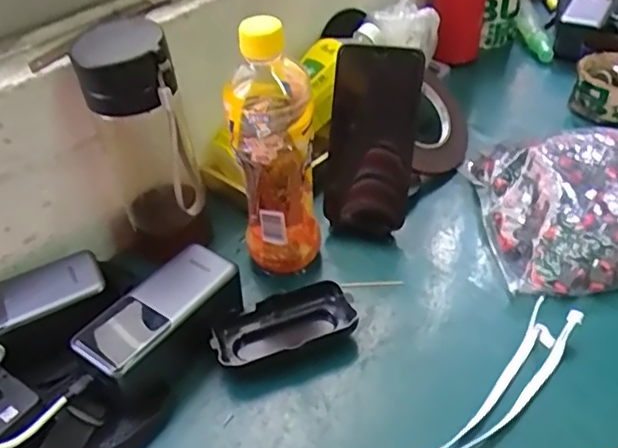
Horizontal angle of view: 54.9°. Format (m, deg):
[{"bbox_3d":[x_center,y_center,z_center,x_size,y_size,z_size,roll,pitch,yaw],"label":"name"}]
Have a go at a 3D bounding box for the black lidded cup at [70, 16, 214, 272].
[{"bbox_3d":[-0.137,-0.054,0.483,0.085,0.196,0.087,-19,45,-14],"label":"black lidded cup"}]

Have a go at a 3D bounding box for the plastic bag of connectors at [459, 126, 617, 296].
[{"bbox_3d":[0.250,-0.019,0.533,0.183,0.043,0.169,-5,43,0],"label":"plastic bag of connectors"}]

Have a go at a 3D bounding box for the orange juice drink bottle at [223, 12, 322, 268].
[{"bbox_3d":[-0.025,-0.053,0.459,0.061,0.208,0.062,-1,43,5],"label":"orange juice drink bottle"}]

